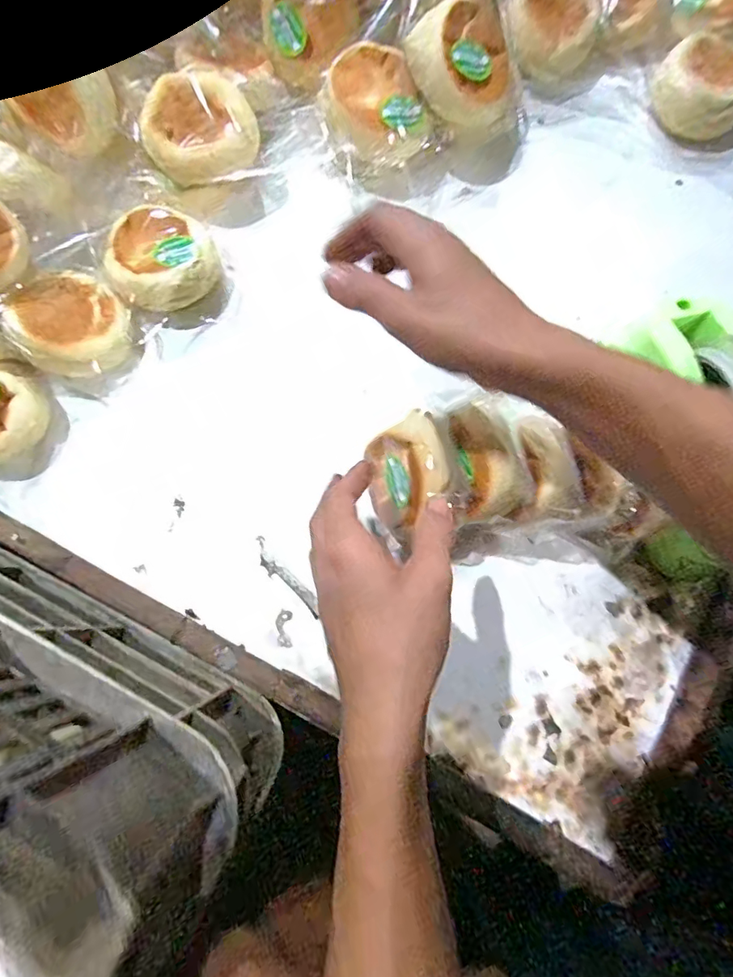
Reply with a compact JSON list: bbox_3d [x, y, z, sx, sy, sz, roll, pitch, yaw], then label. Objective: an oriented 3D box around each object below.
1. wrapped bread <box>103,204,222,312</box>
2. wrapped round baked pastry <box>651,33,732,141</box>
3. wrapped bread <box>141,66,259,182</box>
[{"bbox_3d":[-0.174,-0.197,0.434,0.084,0.041,0.091,0,78,-1],"label":"wrapped bread"},{"bbox_3d":[0.319,-0.378,0.478,0.071,0.044,0.083,-43,82,-9],"label":"wrapped round baked pastry"},{"bbox_3d":[-0.142,-0.308,0.424,0.091,0.036,0.087,-22,79,-4],"label":"wrapped bread"}]

